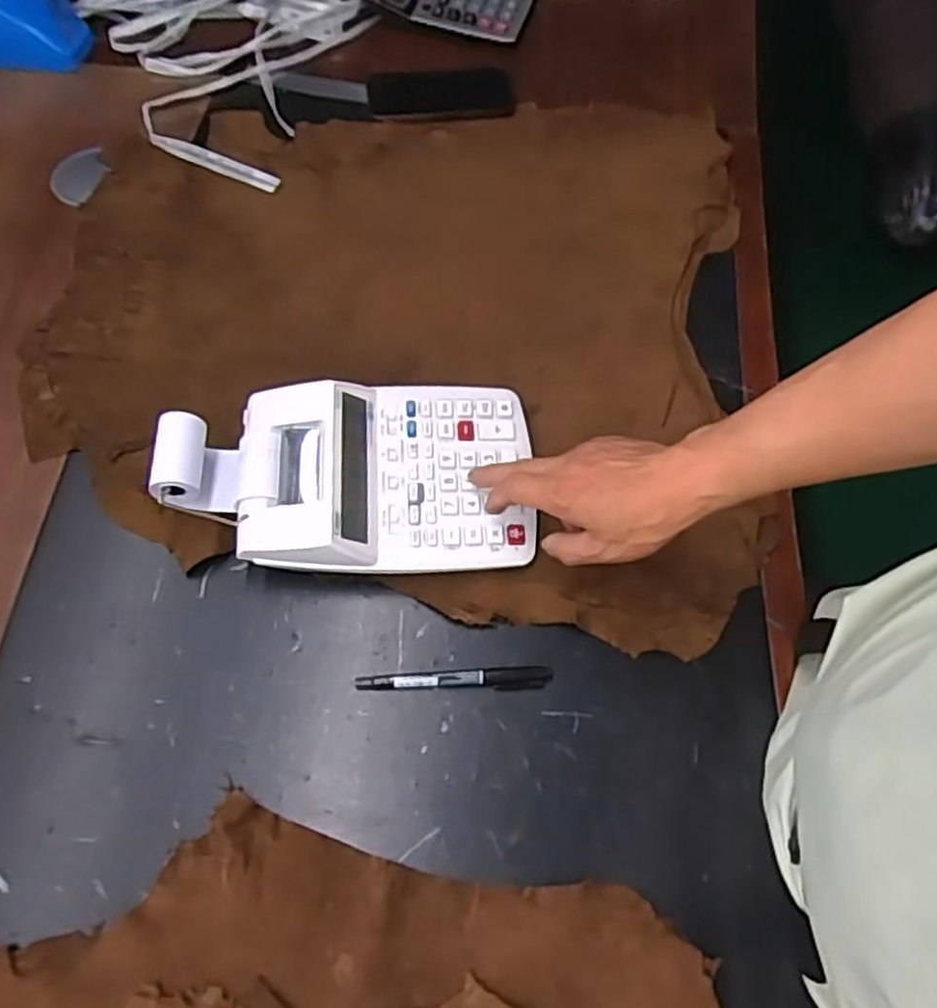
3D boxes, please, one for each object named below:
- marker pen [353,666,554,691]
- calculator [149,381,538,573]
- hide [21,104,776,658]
[{"bbox_3d":[-0.010,0.127,0.539,0.138,0.007,0.016,-3,62,-2],"label":"marker pen"},{"bbox_3d":[-0.089,-0.029,0.576,0.270,0.060,0.155,-4,62,-2],"label":"calculator"},{"bbox_3d":[-0.057,-0.186,0.692,0.604,0.020,0.582,5,62,3],"label":"hide"}]

